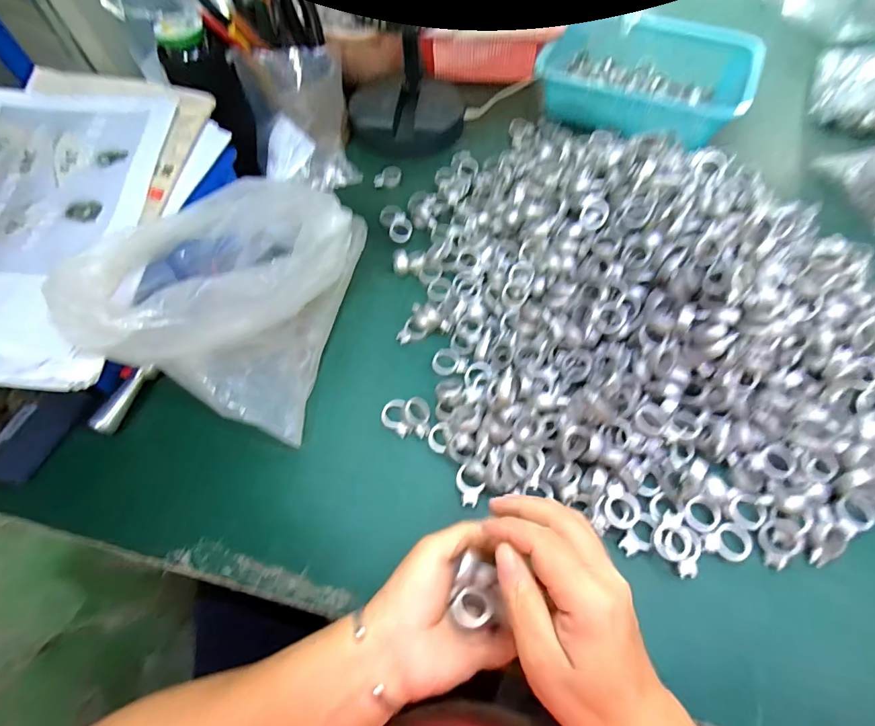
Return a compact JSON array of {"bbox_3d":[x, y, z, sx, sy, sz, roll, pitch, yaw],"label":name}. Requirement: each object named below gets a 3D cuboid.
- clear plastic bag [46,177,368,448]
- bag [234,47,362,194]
[{"bbox_3d":[-0.173,-0.082,0.406,0.177,0.127,0.258,13,64,10],"label":"clear plastic bag"},{"bbox_3d":[-0.164,-0.294,0.523,0.128,0.133,0.099,-16,63,-5],"label":"bag"}]

